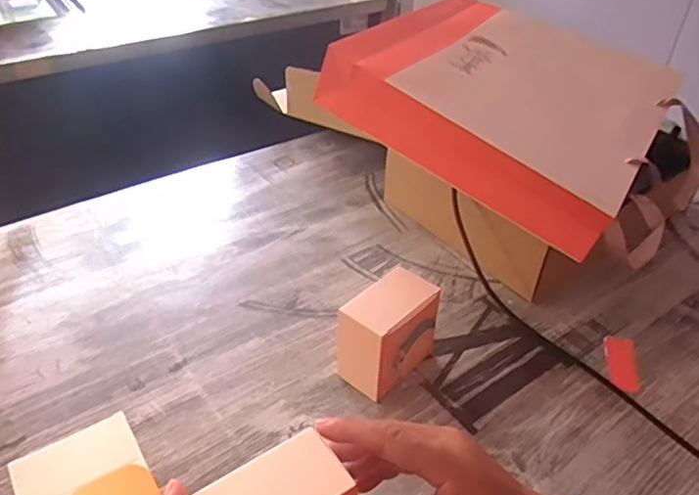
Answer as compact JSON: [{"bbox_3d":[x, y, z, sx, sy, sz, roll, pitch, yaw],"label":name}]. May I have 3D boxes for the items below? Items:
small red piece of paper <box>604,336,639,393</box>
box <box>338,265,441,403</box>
[{"bbox_3d":[0.275,0.117,0.594,0.032,0.007,0.069,16,47,4],"label":"small red piece of paper"},{"bbox_3d":[0.036,0.079,0.552,0.055,0.091,0.083,32,46,31],"label":"box"}]

